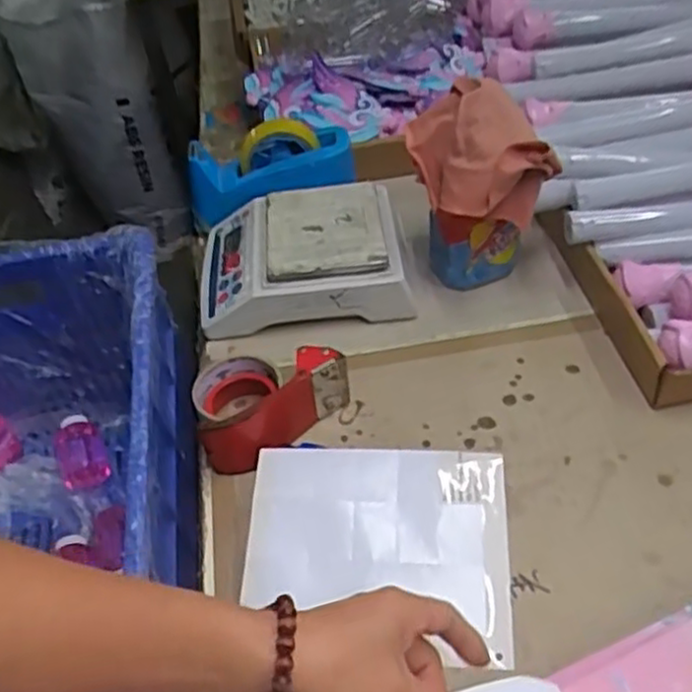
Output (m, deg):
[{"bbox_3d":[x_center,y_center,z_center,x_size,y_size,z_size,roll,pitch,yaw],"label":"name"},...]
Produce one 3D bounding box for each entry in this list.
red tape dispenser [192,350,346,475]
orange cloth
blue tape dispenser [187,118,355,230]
[{"bbox_3d":[-0.066,0.049,0.671,0.141,0.068,0.096,-12,48,-7],"label":"red tape dispenser"},{"bbox_3d":[0.128,-0.177,0.692,0.128,0.133,0.094,-7,48,1],"label":"orange cloth"},{"bbox_3d":[-0.090,-0.213,0.866,0.195,0.091,0.071,-5,47,-1],"label":"blue tape dispenser"}]

